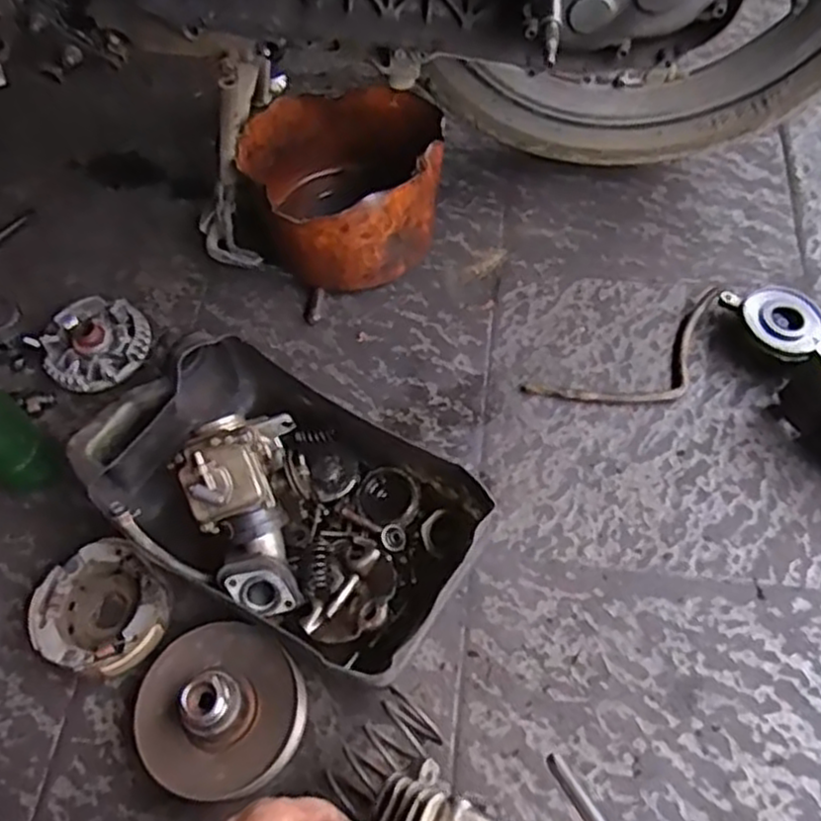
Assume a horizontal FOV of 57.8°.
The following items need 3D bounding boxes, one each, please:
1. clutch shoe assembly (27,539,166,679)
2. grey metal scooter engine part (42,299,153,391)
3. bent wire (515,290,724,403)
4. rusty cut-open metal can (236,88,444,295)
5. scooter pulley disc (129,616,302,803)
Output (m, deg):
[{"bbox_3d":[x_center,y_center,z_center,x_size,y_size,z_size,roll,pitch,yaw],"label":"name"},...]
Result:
[{"bbox_3d":[-0.244,0.159,0.596,0.102,0.030,0.098,-2,61,3],"label":"clutch shoe assembly"},{"bbox_3d":[-0.308,-0.065,0.731,0.100,0.027,0.098,-2,61,3],"label":"grey metal scooter engine part"},{"bbox_3d":[0.213,-0.040,0.677,0.209,0.011,0.076,-25,62,-10],"label":"bent wire"},{"bbox_3d":[-0.062,-0.214,0.744,0.185,0.118,0.171,-2,61,3],"label":"rusty cut-open metal can"},{"bbox_3d":[-0.141,0.213,0.538,0.117,0.064,0.117,-2,61,3],"label":"scooter pulley disc"}]

